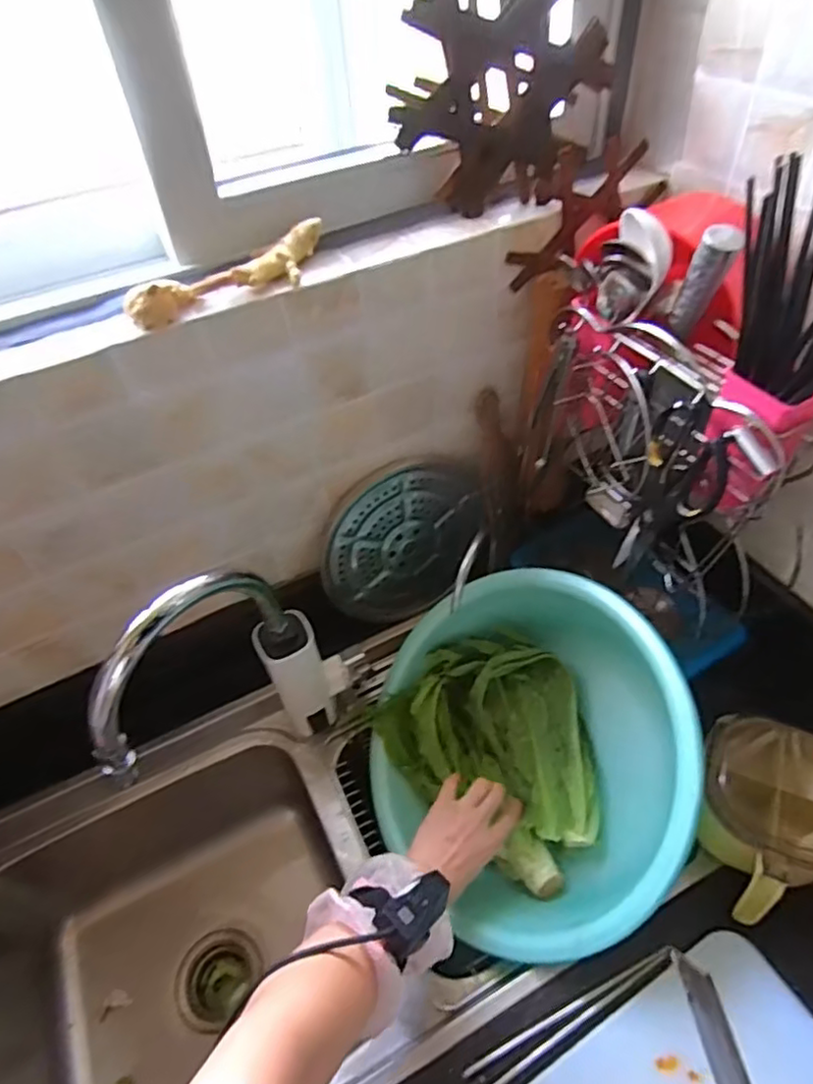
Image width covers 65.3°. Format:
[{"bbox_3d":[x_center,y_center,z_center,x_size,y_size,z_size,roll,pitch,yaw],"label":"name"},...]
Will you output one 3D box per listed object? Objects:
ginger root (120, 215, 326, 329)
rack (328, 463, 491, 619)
[{"bbox_3d":[-0.147,-0.230,0.548,0.185,0.030,0.040,-31,52,-21],"label":"ginger root"},{"bbox_3d":[-0.005,0.007,0.801,0.192,0.217,0.014,10,24,-32],"label":"rack"}]

